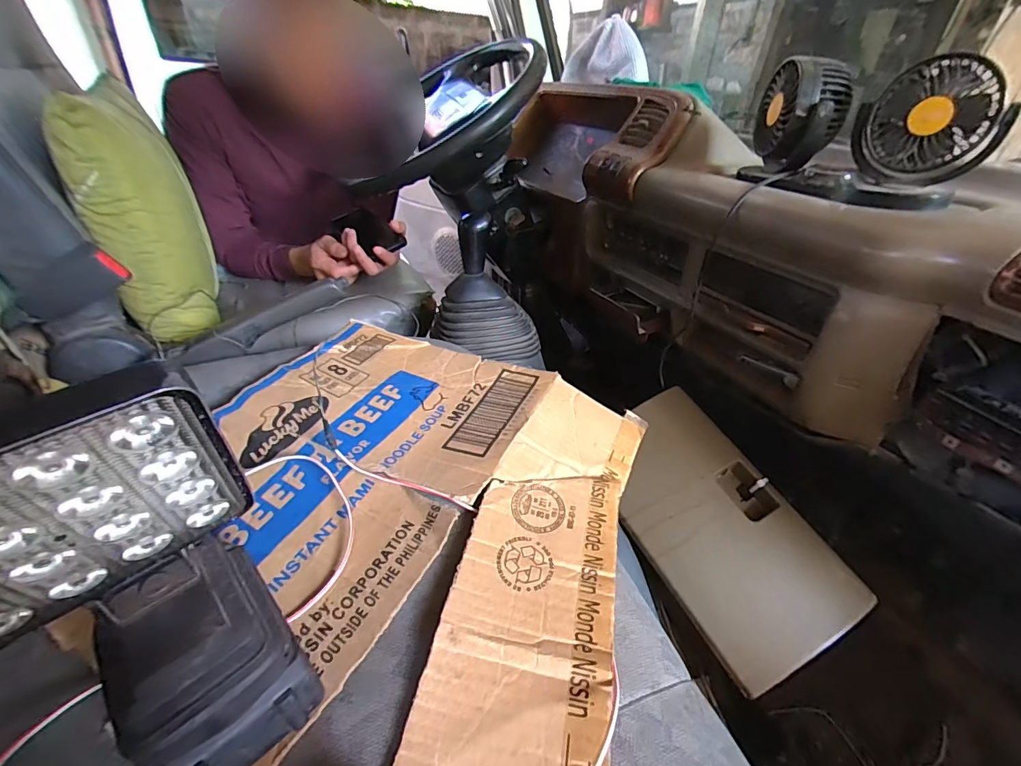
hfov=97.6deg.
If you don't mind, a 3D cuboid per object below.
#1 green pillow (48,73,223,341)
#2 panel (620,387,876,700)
[{"bbox_3d":[-0.521,-0.243,0.643,0.114,0.276,0.303,-17,40,-27],"label":"green pillow"},{"bbox_3d":[0.257,0.172,0.575,0.190,0.028,0.335,-29,60,-11],"label":"panel"}]

